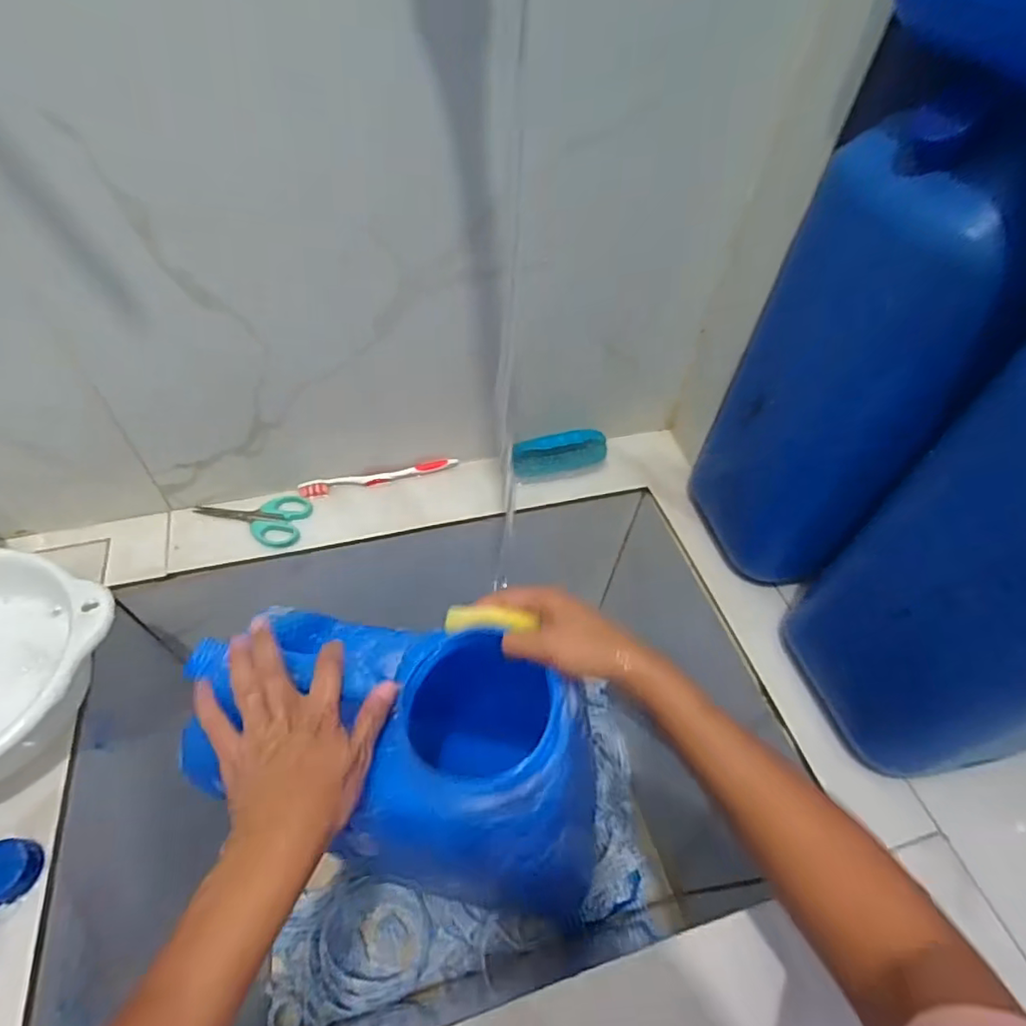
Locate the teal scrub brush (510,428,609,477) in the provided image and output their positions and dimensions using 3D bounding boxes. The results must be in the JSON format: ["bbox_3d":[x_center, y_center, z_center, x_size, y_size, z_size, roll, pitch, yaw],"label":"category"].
[{"bbox_3d":[0.055,-0.071,0.668,0.119,0.038,0.028,-15,54,-16],"label":"teal scrub brush"}]

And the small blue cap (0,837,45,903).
[{"bbox_3d":[-0.359,0.254,0.408,0.035,0.014,0.037,2,51,-3],"label":"small blue cap"}]

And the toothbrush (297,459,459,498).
[{"bbox_3d":[-0.152,-0.043,0.656,0.176,0.012,0.020,-10,53,-13],"label":"toothbrush"}]

